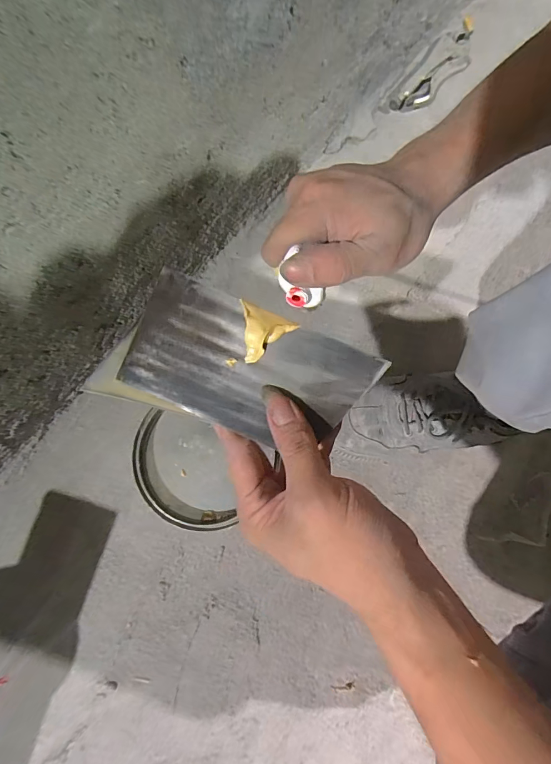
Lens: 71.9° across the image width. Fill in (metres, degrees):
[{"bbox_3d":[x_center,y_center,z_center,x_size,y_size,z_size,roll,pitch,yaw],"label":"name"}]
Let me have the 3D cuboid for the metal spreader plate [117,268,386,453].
[{"bbox_3d":[-0.017,-0.008,0.228,0.140,0.004,0.073,24,90,3],"label":"metal spreader plate"}]

